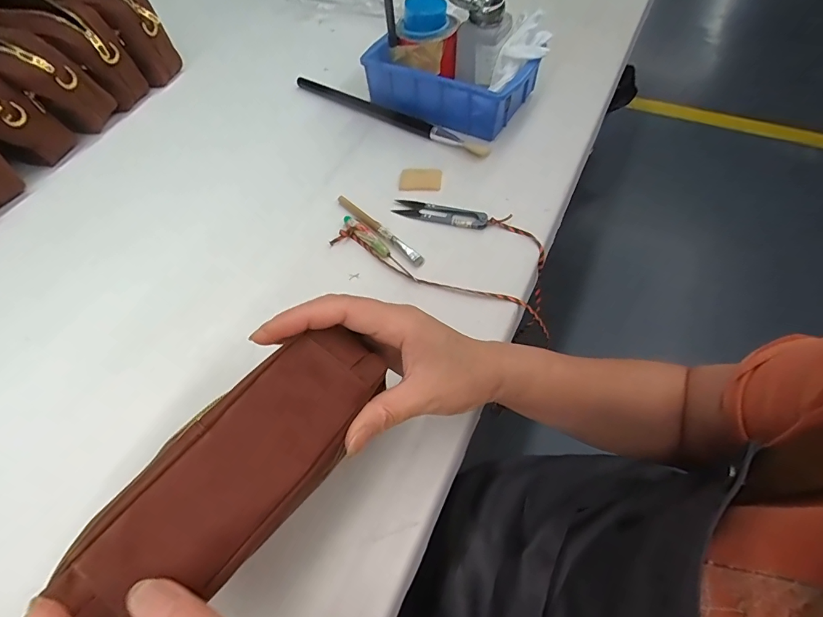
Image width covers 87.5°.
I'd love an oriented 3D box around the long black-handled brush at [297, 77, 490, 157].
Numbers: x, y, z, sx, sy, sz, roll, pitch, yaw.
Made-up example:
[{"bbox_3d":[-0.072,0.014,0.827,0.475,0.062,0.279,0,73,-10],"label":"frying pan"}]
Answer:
[{"bbox_3d":[-0.035,-0.253,0.556,0.300,0.016,0.018,32,64,21],"label":"long black-handled brush"}]

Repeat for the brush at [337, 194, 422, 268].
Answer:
[{"bbox_3d":[-0.035,-0.084,0.443,0.011,0.004,0.126,-39,63,-20],"label":"brush"}]

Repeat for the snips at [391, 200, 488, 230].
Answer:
[{"bbox_3d":[0.031,-0.102,0.454,0.099,0.012,0.025,15,59,12],"label":"snips"}]

